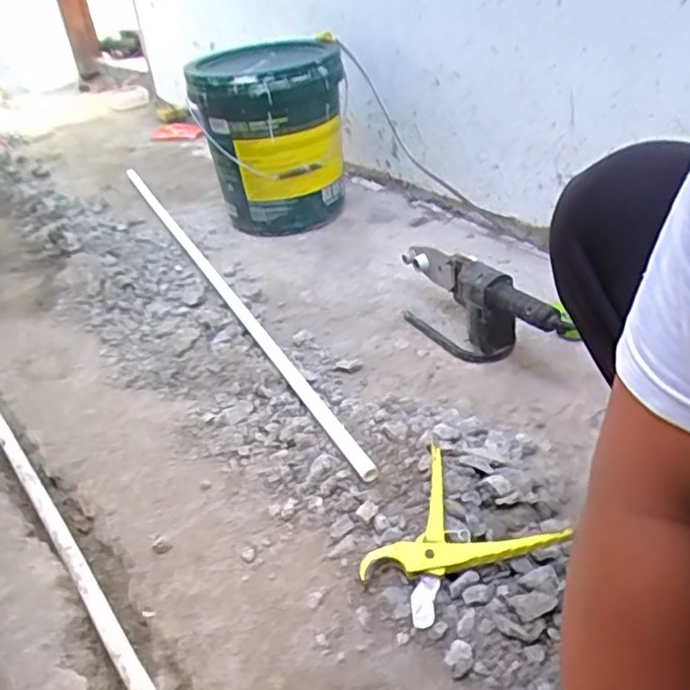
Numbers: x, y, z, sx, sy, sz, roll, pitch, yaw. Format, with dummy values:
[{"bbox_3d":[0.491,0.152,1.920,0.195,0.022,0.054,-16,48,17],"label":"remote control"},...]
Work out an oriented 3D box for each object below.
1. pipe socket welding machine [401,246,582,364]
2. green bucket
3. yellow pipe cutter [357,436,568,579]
[{"bbox_3d":[0.182,-0.051,0.917,0.058,0.131,0.338,-25,39,-25],"label":"pipe socket welding machine"},{"bbox_3d":[-0.139,-0.435,1.335,0.272,0.322,0.280,-5,35,3],"label":"green bucket"},{"bbox_3d":[0.121,0.188,0.623,0.161,0.034,0.164,17,41,30],"label":"yellow pipe cutter"}]

